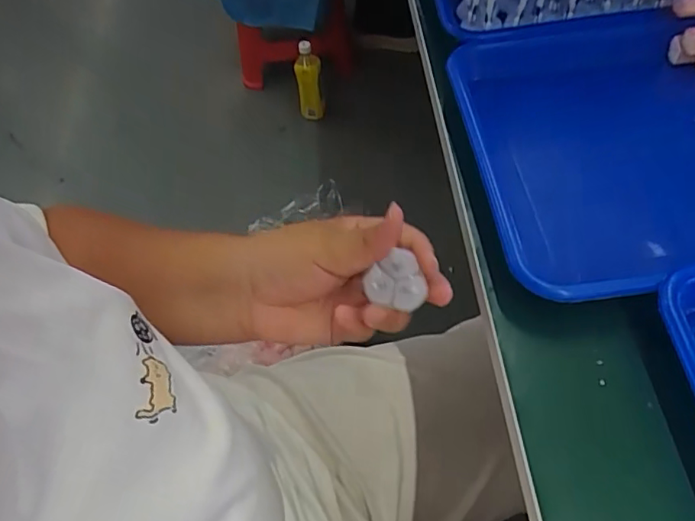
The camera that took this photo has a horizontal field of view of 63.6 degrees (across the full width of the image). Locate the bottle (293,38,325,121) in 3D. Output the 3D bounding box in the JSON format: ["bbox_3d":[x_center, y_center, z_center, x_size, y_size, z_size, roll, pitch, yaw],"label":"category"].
[{"bbox_3d":[-0.094,-0.437,1.393,0.063,0.225,0.054,-8,55,-2],"label":"bottle"}]

